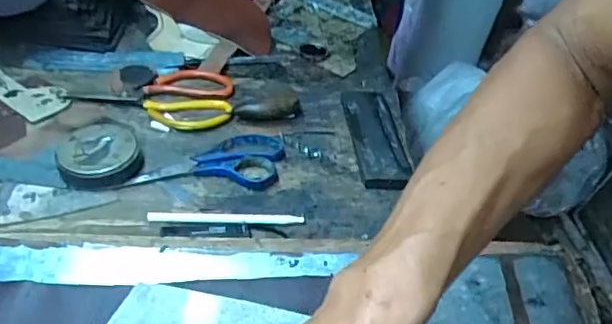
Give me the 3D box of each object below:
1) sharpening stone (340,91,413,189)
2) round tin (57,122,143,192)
[{"bbox_3d":[0.076,-0.028,0.629,0.054,0.016,0.160,1,44,-10],"label":"sharpening stone"},{"bbox_3d":[-0.204,-0.010,0.562,0.075,0.028,0.070,-6,46,-17],"label":"round tin"}]

